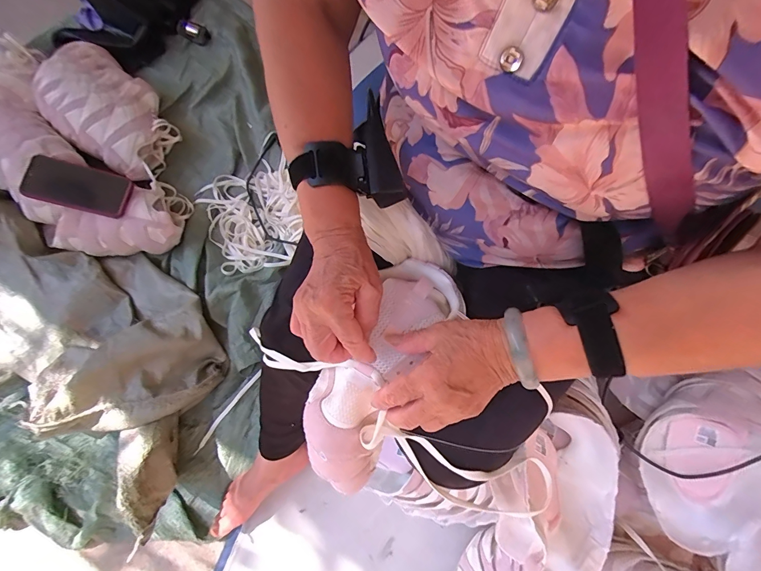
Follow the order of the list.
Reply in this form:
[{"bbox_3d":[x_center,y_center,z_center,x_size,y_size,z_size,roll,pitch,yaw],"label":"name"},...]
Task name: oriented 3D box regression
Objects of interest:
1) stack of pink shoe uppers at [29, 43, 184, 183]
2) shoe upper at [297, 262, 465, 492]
[{"bbox_3d":[-0.595,-0.385,0.781,0.345,0.104,0.199,37,80,9],"label":"stack of pink shoe uppers"},{"bbox_3d":[-0.004,0.086,0.373,0.098,0.082,0.248,28,79,8],"label":"shoe upper"}]

